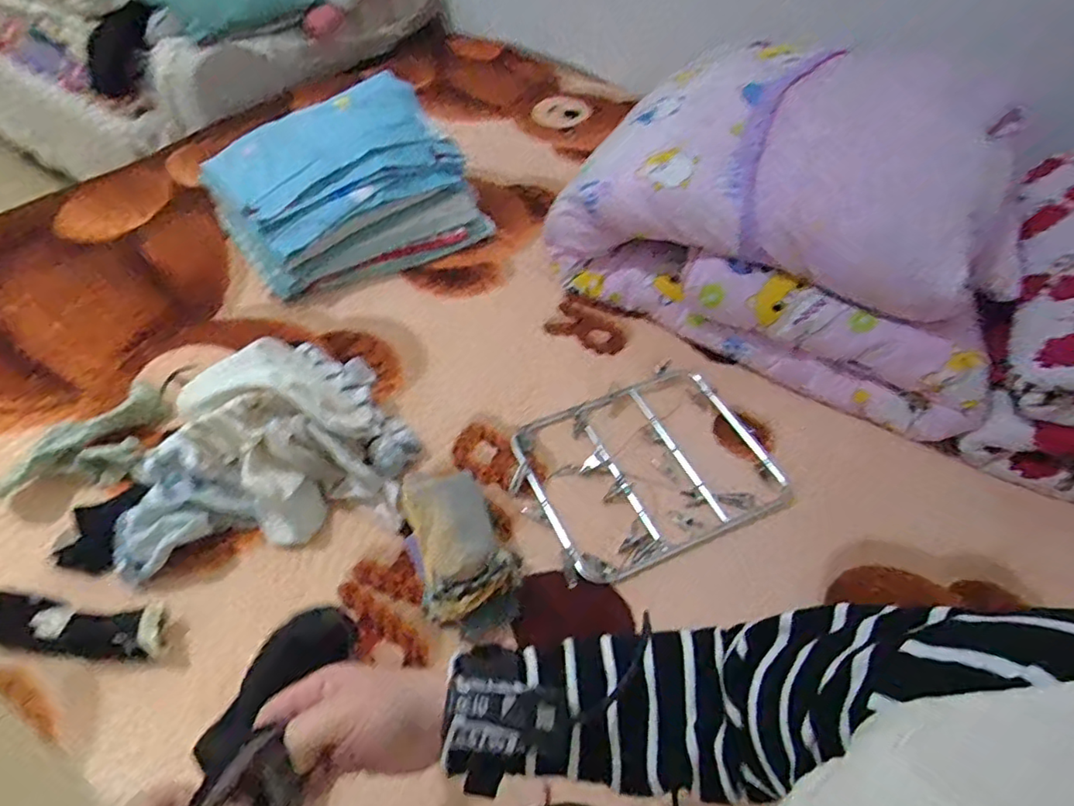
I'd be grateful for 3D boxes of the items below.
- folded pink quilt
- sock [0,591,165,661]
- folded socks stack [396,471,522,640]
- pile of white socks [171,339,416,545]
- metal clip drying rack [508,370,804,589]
[{"bbox_3d":[0.479,-0.366,1.082,0.736,0.299,0.627,24,50,15],"label":"folded pink quilt"},{"bbox_3d":[-0.479,0.218,0.586,0.211,0.050,0.051,7,48,0],"label":"sock"},{"bbox_3d":[-0.092,0.163,0.679,0.116,0.102,0.186,-22,55,-24],"label":"folded socks stack"},{"bbox_3d":[-0.282,0.046,0.730,0.275,0.134,0.236,39,55,25],"label":"pile of white socks"},{"bbox_3d":[0.149,0.086,0.813,0.349,0.046,0.256,-17,53,-20],"label":"metal clip drying rack"}]

